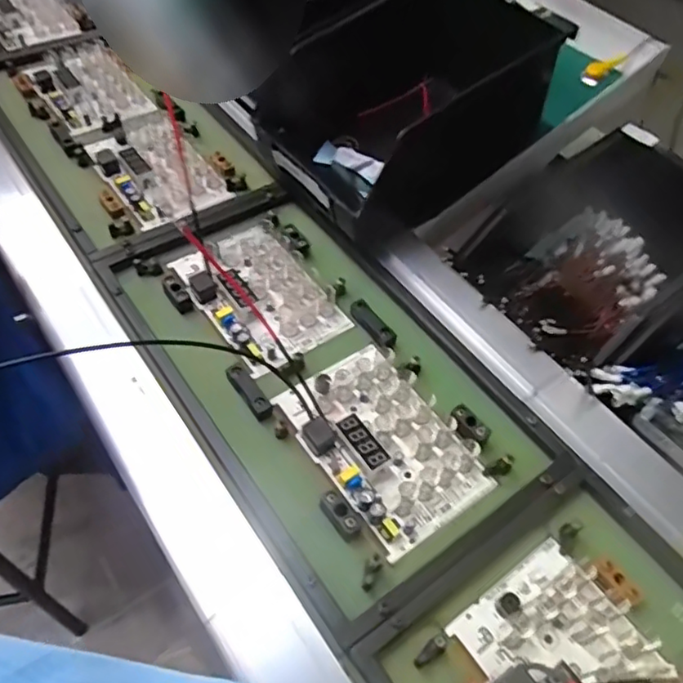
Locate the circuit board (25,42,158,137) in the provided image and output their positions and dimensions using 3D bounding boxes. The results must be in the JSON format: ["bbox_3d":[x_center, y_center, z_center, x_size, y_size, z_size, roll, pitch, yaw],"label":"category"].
[{"bbox_3d":[-0.262,-0.262,0.616,0.086,0.027,0.131,-33,62,-23],"label":"circuit board"}]

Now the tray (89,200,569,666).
[{"bbox_3d":[-0.023,0.015,0.430,0.179,0.020,0.336,-30,61,-21],"label":"tray"}]

